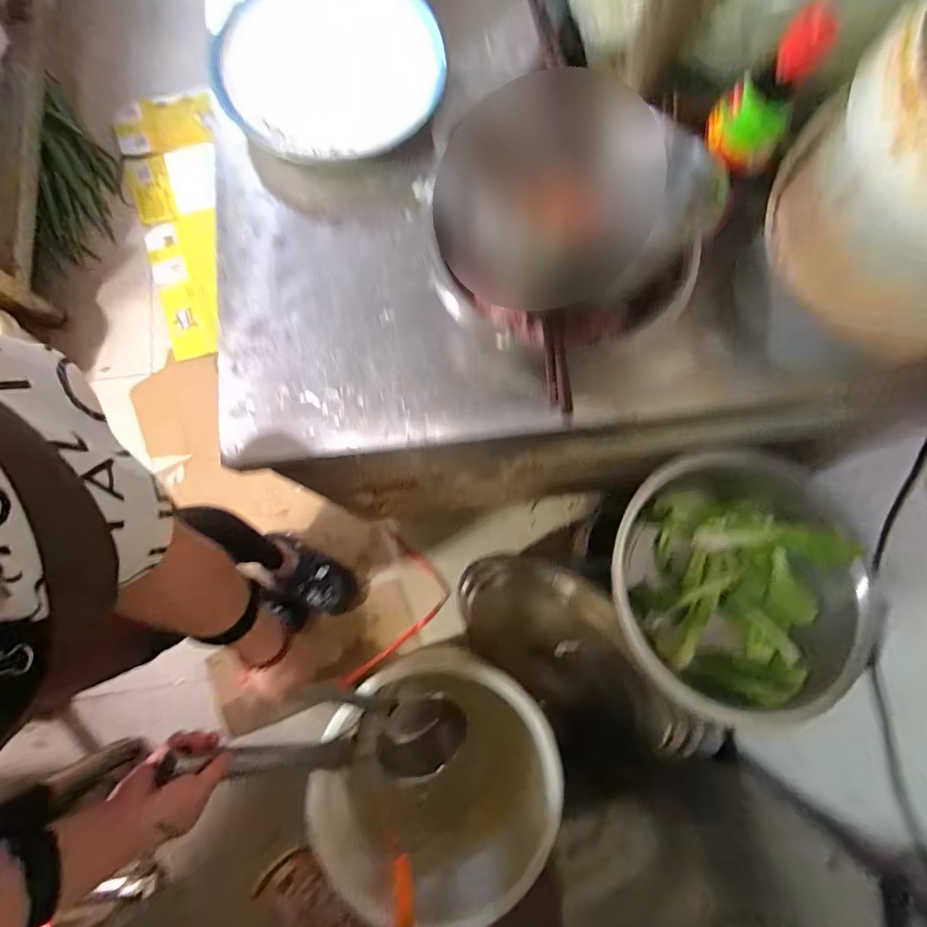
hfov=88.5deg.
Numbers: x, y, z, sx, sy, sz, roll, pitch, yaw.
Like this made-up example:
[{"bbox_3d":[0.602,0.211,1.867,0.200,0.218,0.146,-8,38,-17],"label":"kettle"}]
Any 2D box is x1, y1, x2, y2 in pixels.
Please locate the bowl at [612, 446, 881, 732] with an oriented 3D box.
[{"bbox_3d":[0.398,0.168,0.686,0.315,0.132,0.349,11,78,1],"label":"bowl"}]

